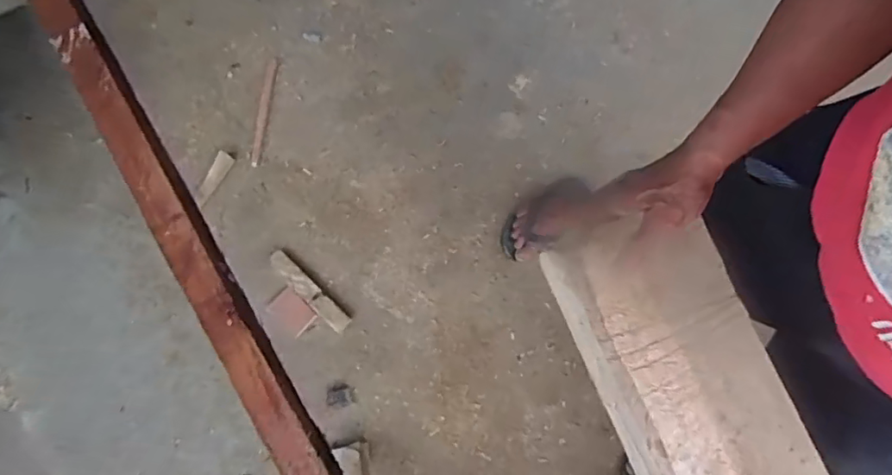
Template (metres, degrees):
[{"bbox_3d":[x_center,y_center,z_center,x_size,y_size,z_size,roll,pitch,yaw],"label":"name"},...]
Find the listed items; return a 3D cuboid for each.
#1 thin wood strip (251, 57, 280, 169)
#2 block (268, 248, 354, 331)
[{"bbox_3d":[-0.449,-0.312,1.298,0.026,0.010,0.283,6,77,4],"label":"thin wood strip"},{"bbox_3d":[-0.307,0.117,1.171,0.236,0.018,0.044,42,81,11],"label":"block"}]

